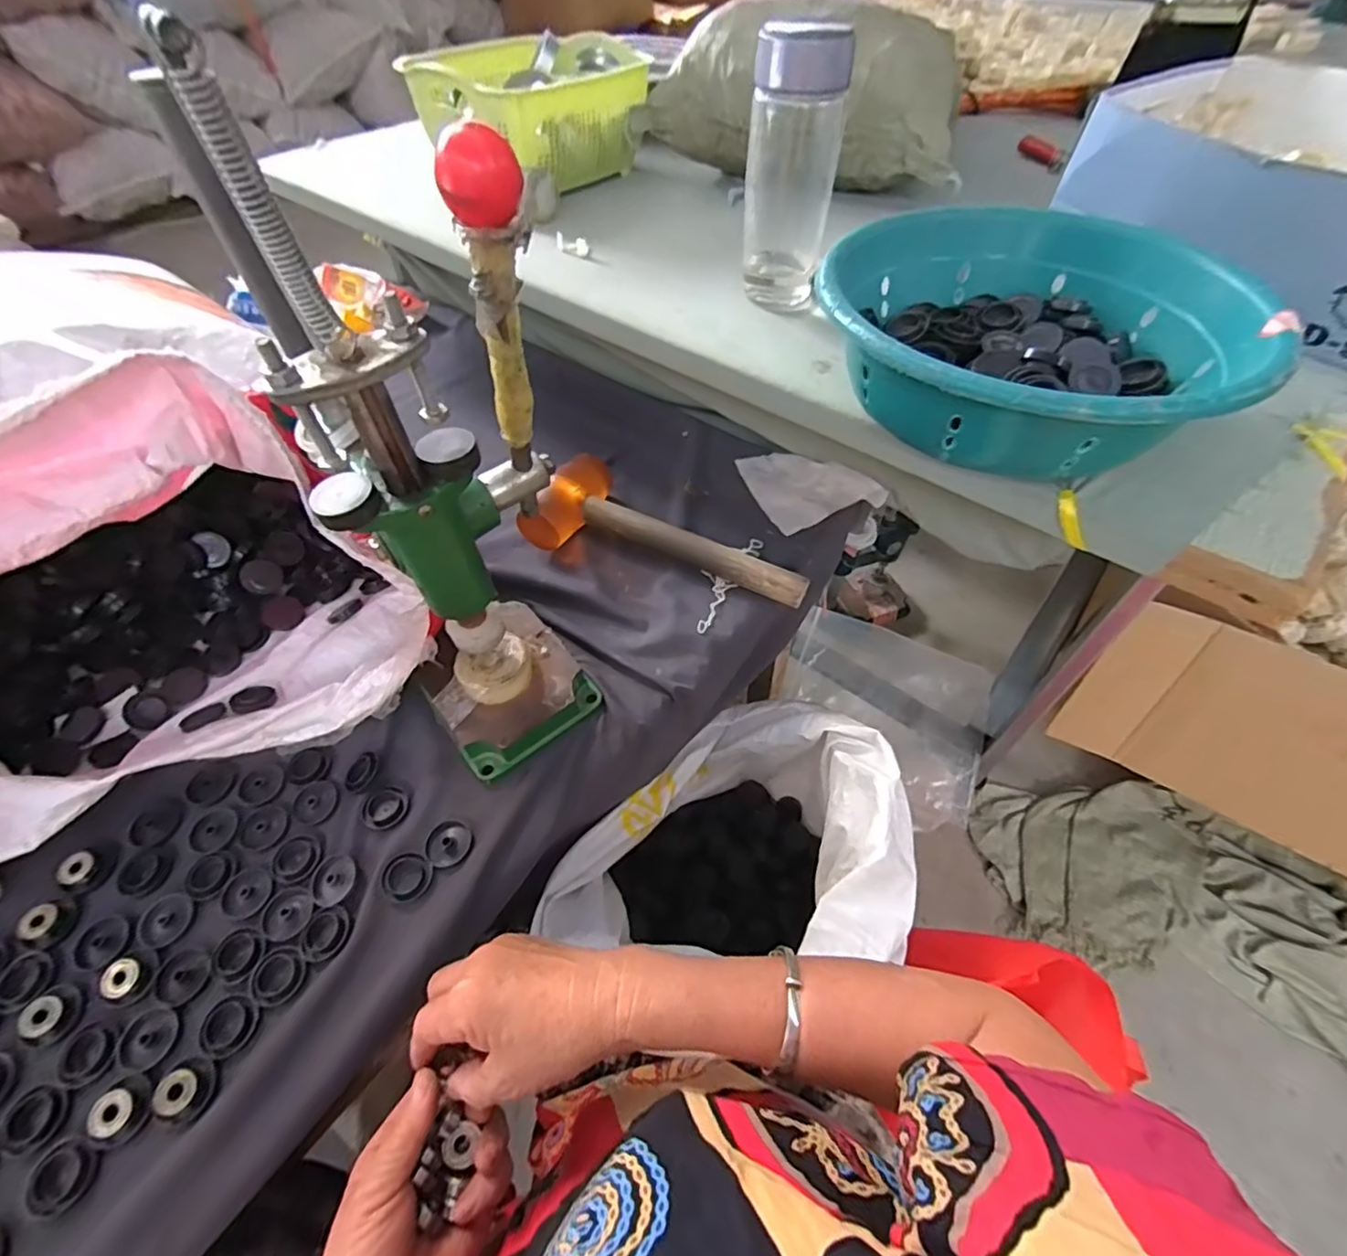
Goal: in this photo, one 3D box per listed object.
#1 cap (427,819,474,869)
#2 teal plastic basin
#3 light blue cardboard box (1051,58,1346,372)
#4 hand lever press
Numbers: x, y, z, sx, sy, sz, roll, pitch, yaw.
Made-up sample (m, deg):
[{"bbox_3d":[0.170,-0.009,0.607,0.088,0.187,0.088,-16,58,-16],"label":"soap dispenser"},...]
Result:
[{"bbox_3d":[-0.165,0.159,0.431,0.030,0.007,0.035,-32,60,-21],"label":"cap"},{"bbox_3d":[0.222,-0.182,0.384,0.253,0.090,0.251,0,54,0],"label":"teal plastic basin"},{"bbox_3d":[0.527,-0.372,0.499,0.273,0.107,0.346,-30,59,-20],"label":"light blue cardboard box"},{"bbox_3d":[-0.125,-0.060,0.346,0.144,0.383,0.095,-35,61,-23],"label":"hand lever press"}]

